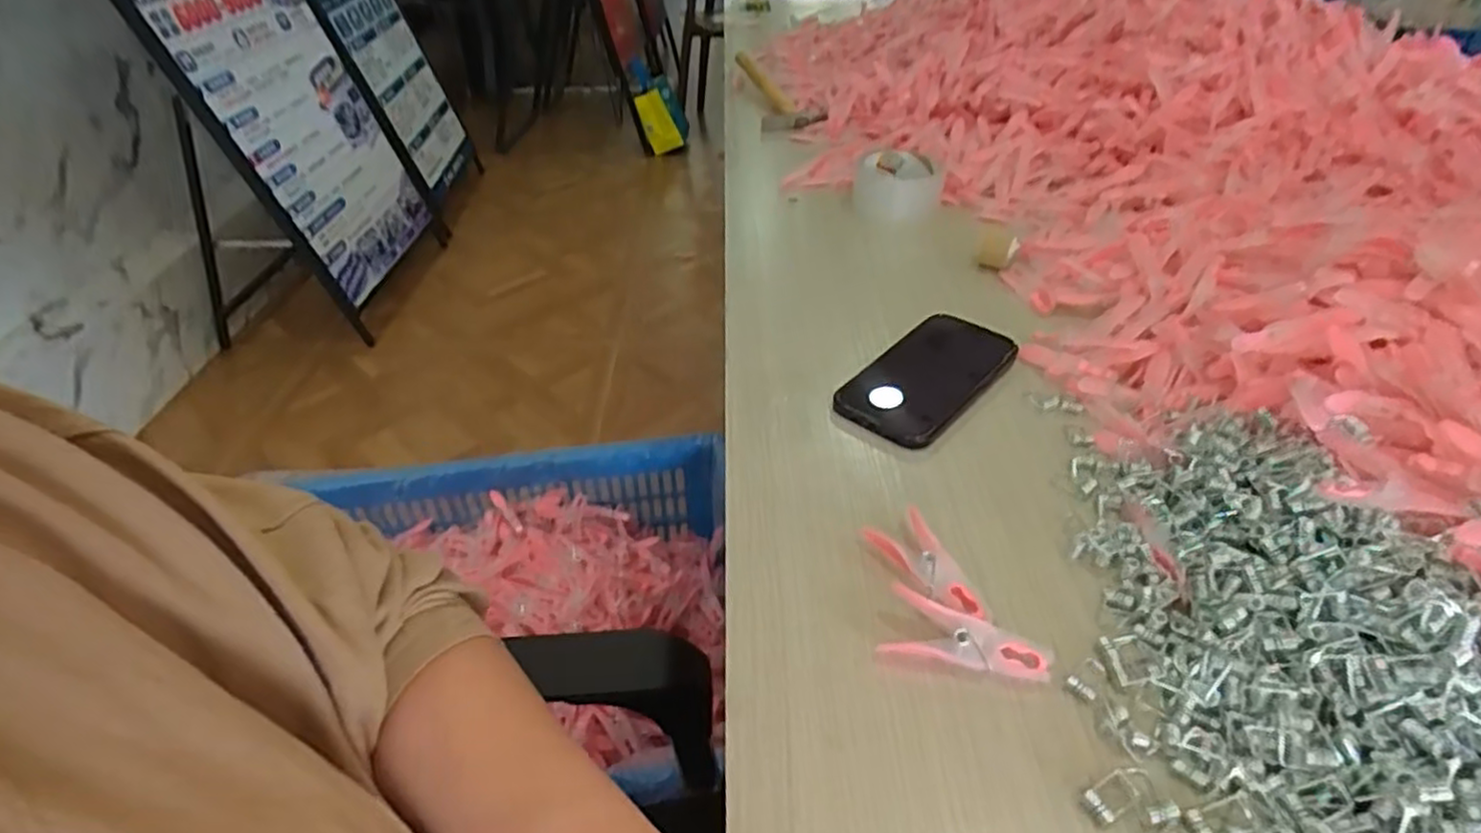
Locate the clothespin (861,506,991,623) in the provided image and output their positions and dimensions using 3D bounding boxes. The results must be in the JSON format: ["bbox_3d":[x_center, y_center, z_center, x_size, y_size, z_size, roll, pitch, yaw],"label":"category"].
[{"bbox_3d":[0.098,0.081,0.393,0.031,0.013,0.074,-14,41,-15],"label":"clothespin"}]

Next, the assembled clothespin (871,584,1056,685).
[{"bbox_3d":[0.110,0.109,0.355,0.076,0.019,0.030,14,42,17],"label":"assembled clothespin"}]

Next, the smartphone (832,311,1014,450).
[{"bbox_3d":[0.139,-0.032,0.531,0.075,0.010,0.155,31,47,27],"label":"smartphone"}]

